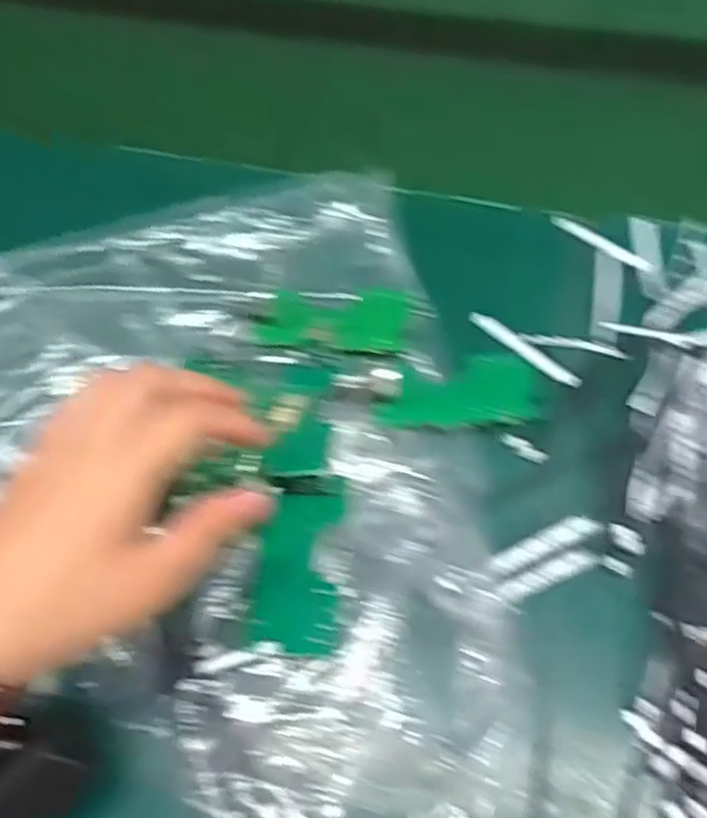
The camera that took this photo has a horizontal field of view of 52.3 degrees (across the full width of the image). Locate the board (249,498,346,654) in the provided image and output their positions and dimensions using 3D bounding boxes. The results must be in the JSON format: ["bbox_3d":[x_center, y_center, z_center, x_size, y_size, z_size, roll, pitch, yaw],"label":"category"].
[{"bbox_3d":[-0.025,0.072,0.322,0.037,0.010,0.070,2,57,2],"label":"board"}]

